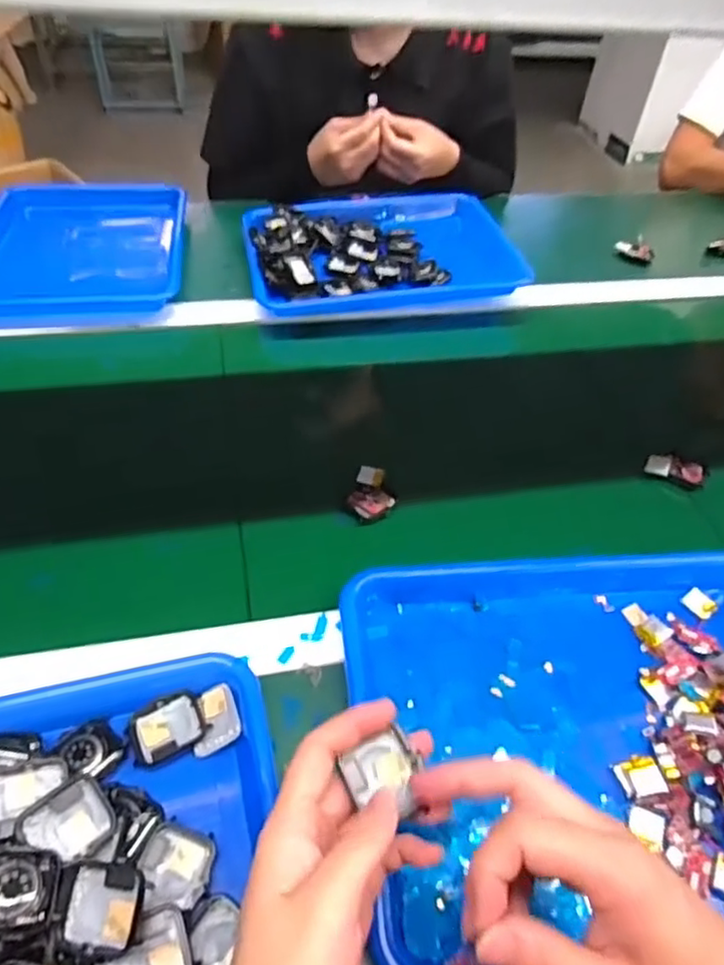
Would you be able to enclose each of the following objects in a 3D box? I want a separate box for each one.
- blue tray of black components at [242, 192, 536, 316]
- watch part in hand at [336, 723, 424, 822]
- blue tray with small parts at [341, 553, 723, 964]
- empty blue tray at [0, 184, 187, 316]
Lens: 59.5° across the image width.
[{"bbox_3d":[0.023,-0.310,0.835,0.344,0.042,0.243,-5,49,-9],"label":"blue tray of black components"},{"bbox_3d":[0.013,0.146,0.312,0.035,0.013,0.038,-19,52,-21],"label":"watch part in hand"},{"bbox_3d":[0.158,0.152,0.404,0.322,0.034,0.246,-2,48,-7],"label":"blue tray with small parts"},{"bbox_3d":[-0.360,-0.311,0.818,0.249,0.035,0.321,-5,49,-10],"label":"empty blue tray"}]

